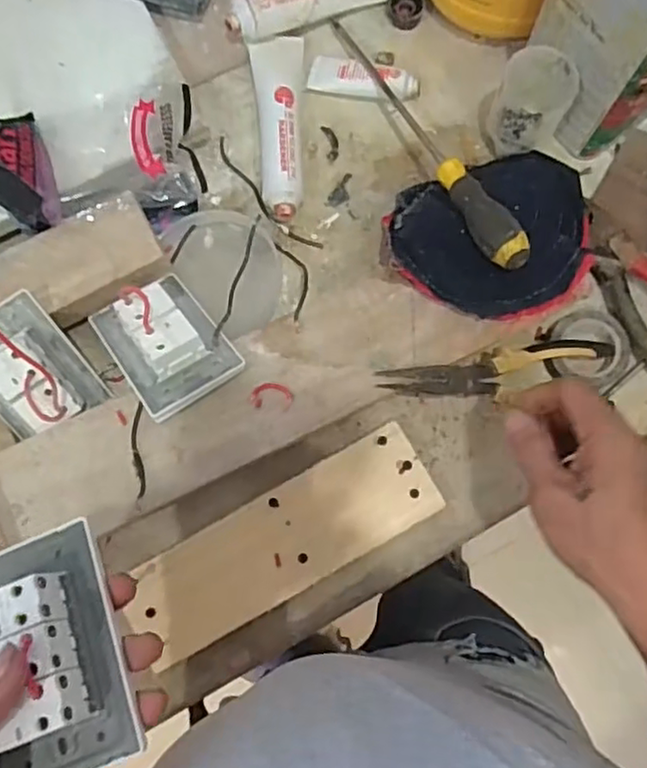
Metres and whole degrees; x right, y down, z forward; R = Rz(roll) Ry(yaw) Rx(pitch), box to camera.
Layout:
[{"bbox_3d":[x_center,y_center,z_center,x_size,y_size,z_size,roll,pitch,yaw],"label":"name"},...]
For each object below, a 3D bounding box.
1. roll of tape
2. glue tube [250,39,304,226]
[{"bbox_3d":[0.213,-0.031,0.537,0.066,0.021,0.057,6,80,2],"label":"roll of tape"},{"bbox_3d":[-0.036,-0.225,0.574,0.043,0.034,0.171,-4,80,0],"label":"glue tube"}]

